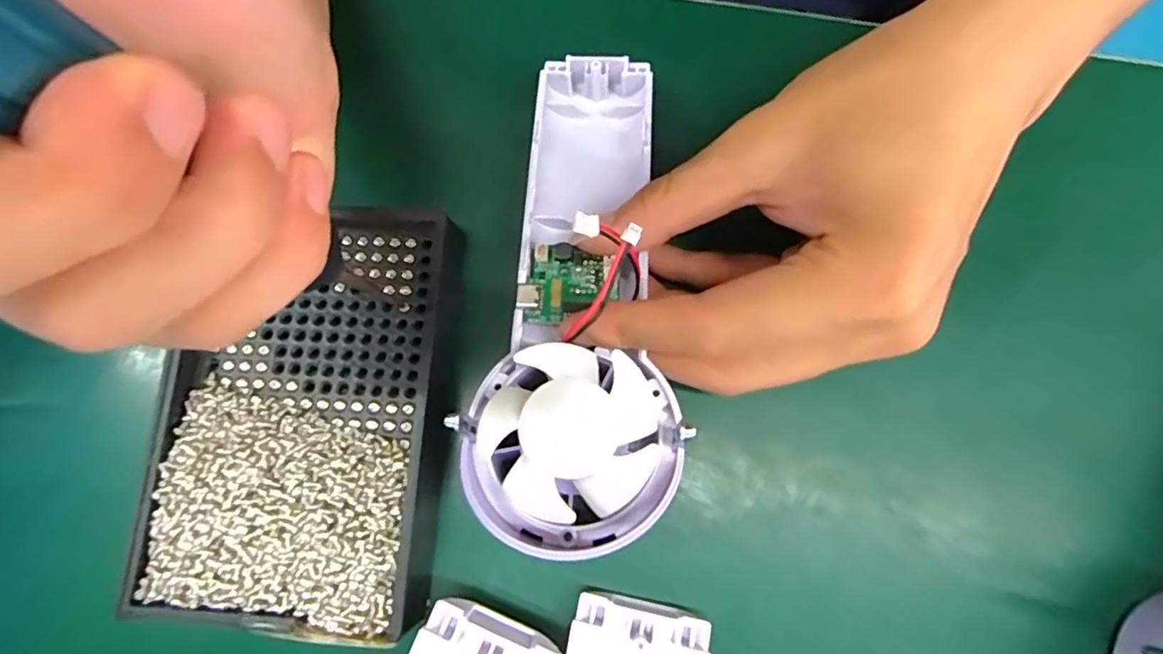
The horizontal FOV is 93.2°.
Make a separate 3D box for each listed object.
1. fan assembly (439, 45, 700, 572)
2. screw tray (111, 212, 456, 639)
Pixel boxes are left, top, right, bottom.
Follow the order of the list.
[{"bbox_3d":[0.000,-0.019,0.182,0.061,0.030,0.171,3,61,2],"label":"fan assembly"},{"bbox_3d":[-0.092,0.027,0.193,0.093,0.028,0.138,1,78,2],"label":"screw tray"}]

